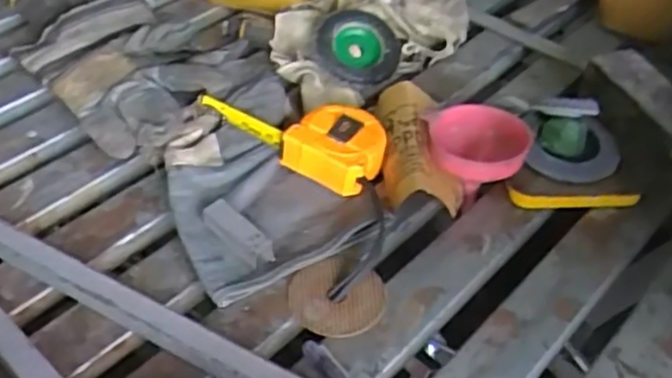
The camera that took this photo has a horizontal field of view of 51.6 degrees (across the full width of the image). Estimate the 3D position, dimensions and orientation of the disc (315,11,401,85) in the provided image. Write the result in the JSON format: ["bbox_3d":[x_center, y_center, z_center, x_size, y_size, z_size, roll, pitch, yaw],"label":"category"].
[{"bbox_3d":[0.024,-0.145,0.723,0.085,0.018,0.073,5,87,-8],"label":"disc"}]

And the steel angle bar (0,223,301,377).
[{"bbox_3d":[-0.143,0.091,0.501,0.440,0.025,0.024,21,48,19],"label":"steel angle bar"}]

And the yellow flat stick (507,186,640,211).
[{"bbox_3d":[0.205,0.010,0.598,0.110,0.013,0.017,2,44,0],"label":"yellow flat stick"}]

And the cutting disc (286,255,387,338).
[{"bbox_3d":[0.002,0.082,0.530,0.071,0.006,0.069,-21,48,-22],"label":"cutting disc"}]

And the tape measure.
[{"bbox_3d":[-0.027,-0.051,0.628,0.150,0.040,0.078,21,48,19],"label":"tape measure"}]

